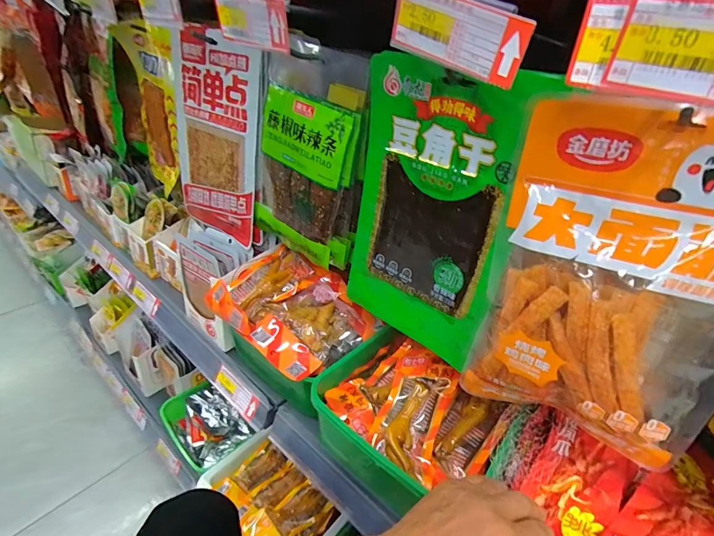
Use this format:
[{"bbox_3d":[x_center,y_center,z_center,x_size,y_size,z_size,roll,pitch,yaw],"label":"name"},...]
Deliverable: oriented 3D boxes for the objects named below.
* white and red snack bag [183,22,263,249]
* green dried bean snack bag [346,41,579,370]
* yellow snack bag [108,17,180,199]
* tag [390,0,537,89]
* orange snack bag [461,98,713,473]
[{"bbox_3d":[-0.197,-0.173,0.531,0.163,0.251,0.038,24,36,25],"label":"white and red snack bag"},{"bbox_3d":[0.065,-0.044,0.362,0.167,0.260,0.025,31,40,33],"label":"green dried bean snack bag"},{"bbox_3d":[-0.327,-0.255,0.622,0.048,0.243,0.183,-17,40,-33],"label":"yellow snack bag"},{"bbox_3d":[0.063,-0.151,0.247,0.094,0.043,0.004,36,59,21],"label":"tag"},{"bbox_3d":[0.181,0.022,0.270,0.169,0.245,0.032,21,35,20],"label":"orange snack bag"}]

